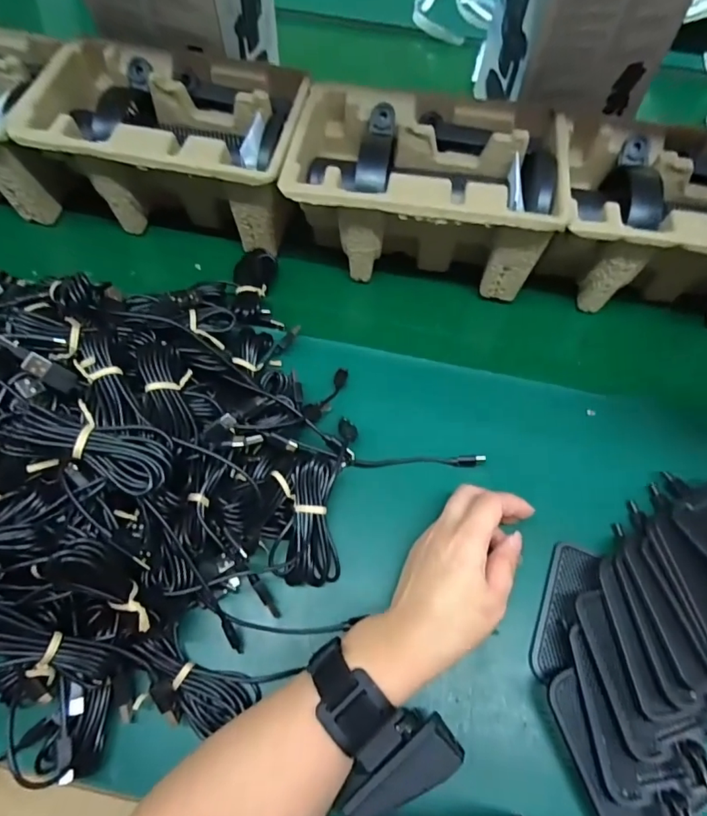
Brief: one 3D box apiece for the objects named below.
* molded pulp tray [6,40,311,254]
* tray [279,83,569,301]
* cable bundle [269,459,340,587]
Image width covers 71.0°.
[{"bbox_3d":[-0.162,-0.237,0.477,0.228,0.119,0.154,9,66,5],"label":"molded pulp tray"},{"bbox_3d":[0.062,-0.197,0.457,0.226,0.108,0.147,8,65,4],"label":"tray"},{"bbox_3d":[-0.033,0.082,0.355,0.046,0.015,0.087,3,83,2],"label":"cable bundle"}]

